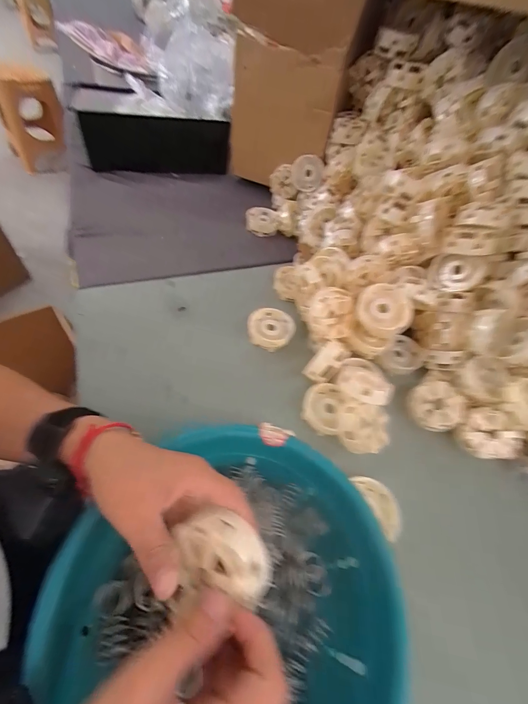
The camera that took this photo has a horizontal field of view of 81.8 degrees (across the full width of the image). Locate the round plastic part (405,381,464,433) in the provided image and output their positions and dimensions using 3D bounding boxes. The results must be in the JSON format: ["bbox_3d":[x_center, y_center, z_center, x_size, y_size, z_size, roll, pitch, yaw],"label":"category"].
[{"bbox_3d":[0.239,0.077,0.427,0.066,0.030,0.066,-4,77,17],"label":"round plastic part"}]

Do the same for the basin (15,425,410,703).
[{"bbox_3d":[-0.018,0.209,0.265,0.256,0.096,0.251,6,53,-8],"label":"basin"}]

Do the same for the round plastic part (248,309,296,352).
[{"bbox_3d":[0.011,-0.033,0.481,0.073,0.034,0.065,12,52,-3],"label":"round plastic part"}]

